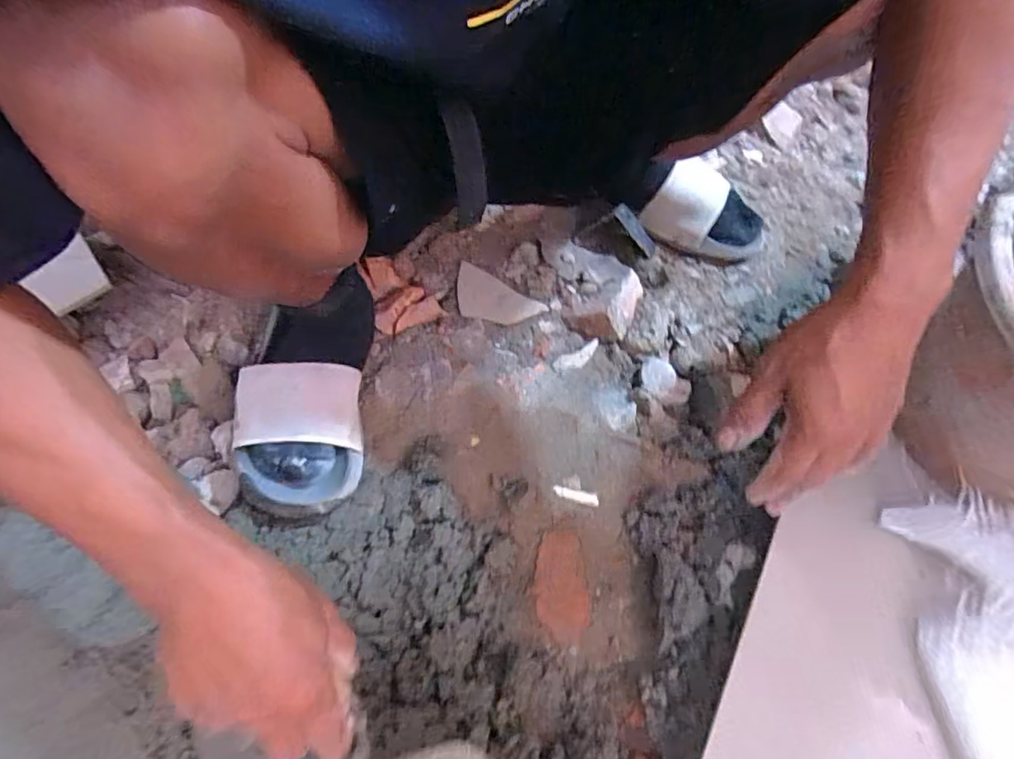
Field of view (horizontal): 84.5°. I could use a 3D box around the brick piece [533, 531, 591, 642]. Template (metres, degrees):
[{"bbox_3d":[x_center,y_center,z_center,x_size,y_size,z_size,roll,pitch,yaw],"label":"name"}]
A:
[{"bbox_3d":[0.044,0.170,0.468,0.042,0.014,0.086,-3,58,-2],"label":"brick piece"}]

